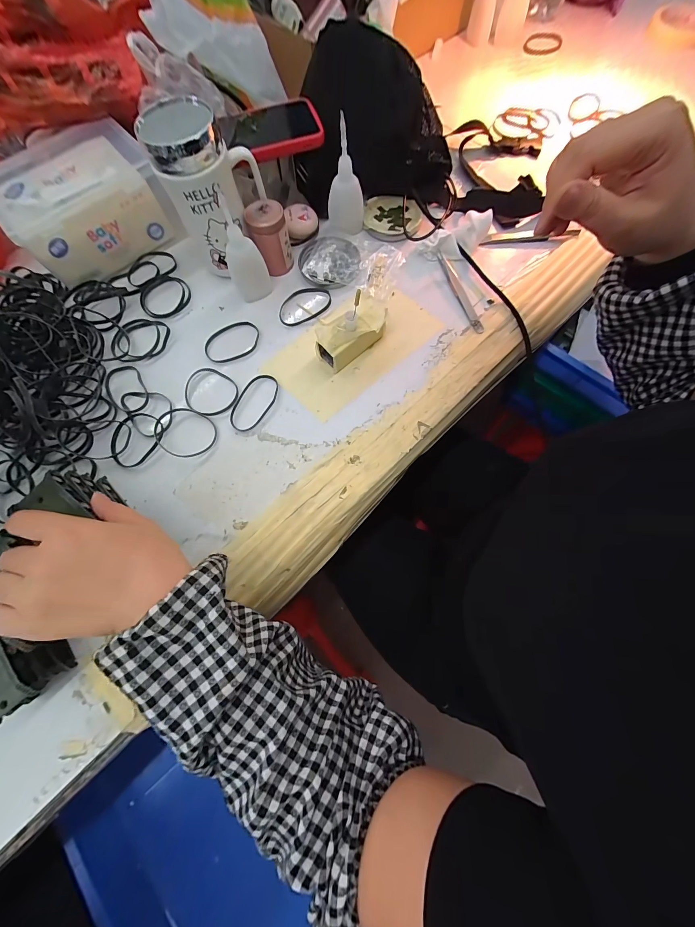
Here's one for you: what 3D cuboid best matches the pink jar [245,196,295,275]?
[{"bbox_3d":[-0.096,-0.280,0.383,0.044,0.064,0.044,-1,73,2],"label":"pink jar"}]

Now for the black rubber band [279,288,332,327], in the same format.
[{"bbox_3d":[-0.055,-0.200,0.389,0.069,0.004,0.047,-23,74,-5],"label":"black rubber band"}]

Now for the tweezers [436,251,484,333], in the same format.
[{"bbox_3d":[0.140,-0.214,0.382,0.013,0.004,0.125,-15,73,-3],"label":"tweezers"}]

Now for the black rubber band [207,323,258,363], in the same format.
[{"bbox_3d":[-0.140,-0.148,0.376,0.069,0.004,0.050,-24,74,-5],"label":"black rubber band"}]

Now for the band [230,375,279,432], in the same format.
[{"bbox_3d":[-0.105,-0.070,0.350,0.038,0.004,0.075,25,76,9],"label":"band"}]

